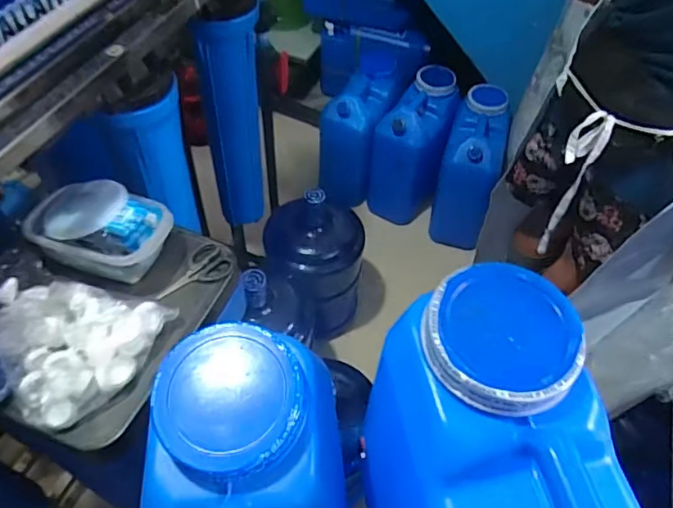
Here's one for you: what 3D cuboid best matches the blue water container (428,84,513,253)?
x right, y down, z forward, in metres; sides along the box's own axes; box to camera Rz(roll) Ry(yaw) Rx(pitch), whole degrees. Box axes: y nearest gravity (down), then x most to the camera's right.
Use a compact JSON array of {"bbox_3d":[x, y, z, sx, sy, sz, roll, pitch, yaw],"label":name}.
[{"bbox_3d":[0.407,-0.251,1.658,0.167,0.367,0.314,16,54,10],"label":"blue water container"}]

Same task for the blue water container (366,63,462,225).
[{"bbox_3d":[0.241,-0.331,1.729,0.204,0.387,0.291,16,54,10],"label":"blue water container"}]

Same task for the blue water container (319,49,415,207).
[{"bbox_3d":[0.086,-0.398,1.764,0.188,0.360,0.319,28,57,18],"label":"blue water container"}]

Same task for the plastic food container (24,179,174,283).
[{"bbox_3d":[-0.312,-0.034,0.725,0.166,0.075,0.125,14,54,8],"label":"plastic food container"}]

